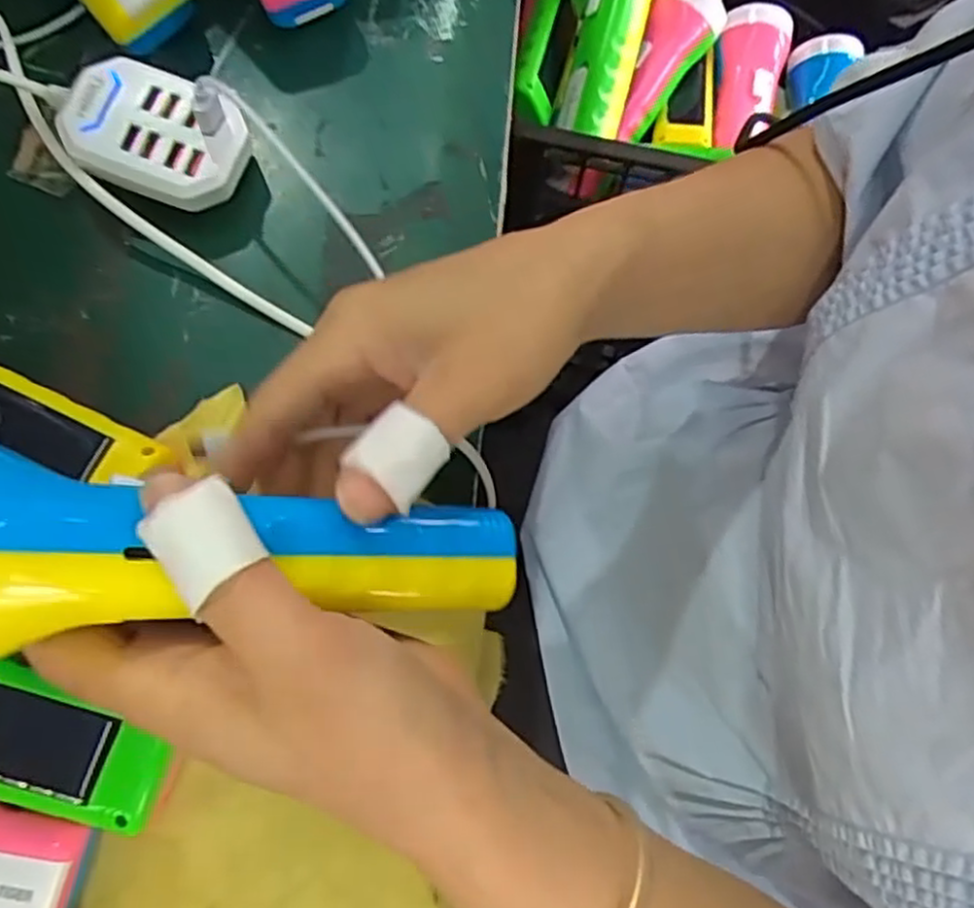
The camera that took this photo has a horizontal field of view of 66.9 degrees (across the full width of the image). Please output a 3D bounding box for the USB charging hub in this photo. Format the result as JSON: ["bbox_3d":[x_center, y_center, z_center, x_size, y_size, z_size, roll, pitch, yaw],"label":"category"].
[{"bbox_3d":[-0.145,-0.136,0.324,0.080,0.030,0.050,18,75,3],"label":"USB charging hub"}]

